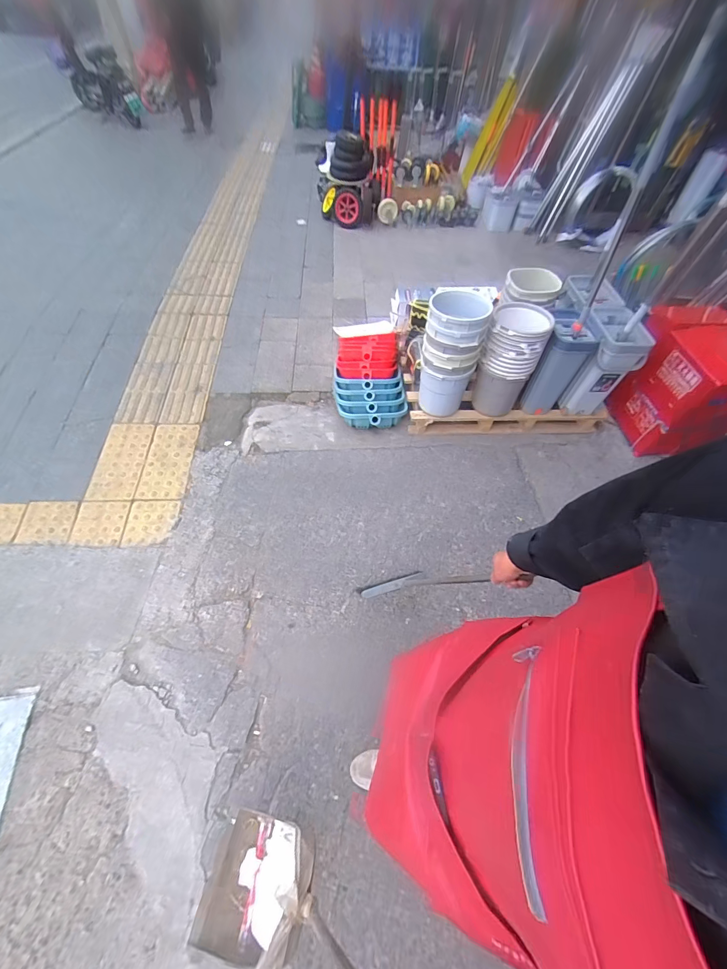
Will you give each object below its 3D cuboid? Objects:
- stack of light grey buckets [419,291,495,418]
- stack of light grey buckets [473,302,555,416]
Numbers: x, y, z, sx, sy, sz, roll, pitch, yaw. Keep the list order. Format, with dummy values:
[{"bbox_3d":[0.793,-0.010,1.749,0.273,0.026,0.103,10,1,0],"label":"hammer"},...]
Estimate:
[{"bbox_3d":[0.380,-0.572,1.607,0.245,0.487,0.283,16,60,1],"label":"stack of light grey buckets"},{"bbox_3d":[0.662,-0.575,1.687,0.246,0.493,0.312,21,60,4],"label":"stack of light grey buckets"}]

